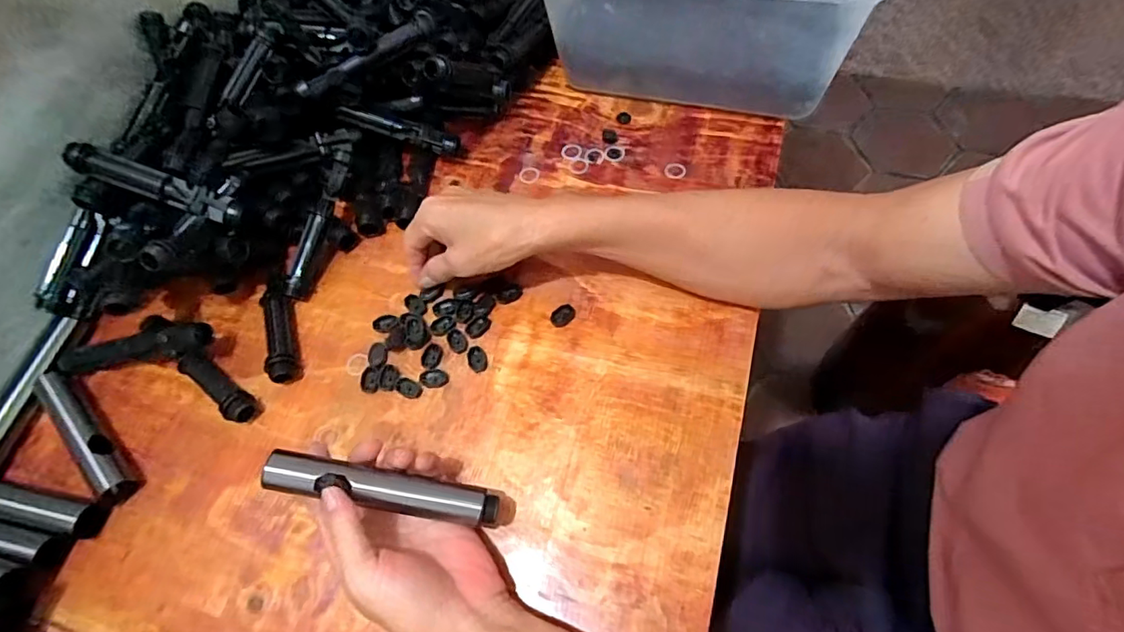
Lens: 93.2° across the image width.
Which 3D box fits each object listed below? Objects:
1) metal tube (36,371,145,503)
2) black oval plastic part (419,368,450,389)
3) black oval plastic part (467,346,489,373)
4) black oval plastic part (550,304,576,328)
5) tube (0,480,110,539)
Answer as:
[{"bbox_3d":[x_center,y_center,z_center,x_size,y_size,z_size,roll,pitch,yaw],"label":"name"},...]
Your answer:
[{"bbox_3d":[-0.393,0.094,0.431,0.141,0.019,0.024,37,72,22],"label":"metal tube"},{"bbox_3d":[-0.104,0.051,0.434,0.024,0.004,0.016,8,64,11],"label":"black oval plastic part"},{"bbox_3d":[-0.070,0.035,0.438,0.016,0.004,0.022,-18,62,-3],"label":"black oval plastic part"},{"bbox_3d":[0.001,-0.001,0.450,0.023,0.006,0.016,-38,65,-13],"label":"black oval plastic part"},{"bbox_3d":[-0.426,0.144,0.412,0.143,0.018,0.025,7,64,10],"label":"tube"}]

